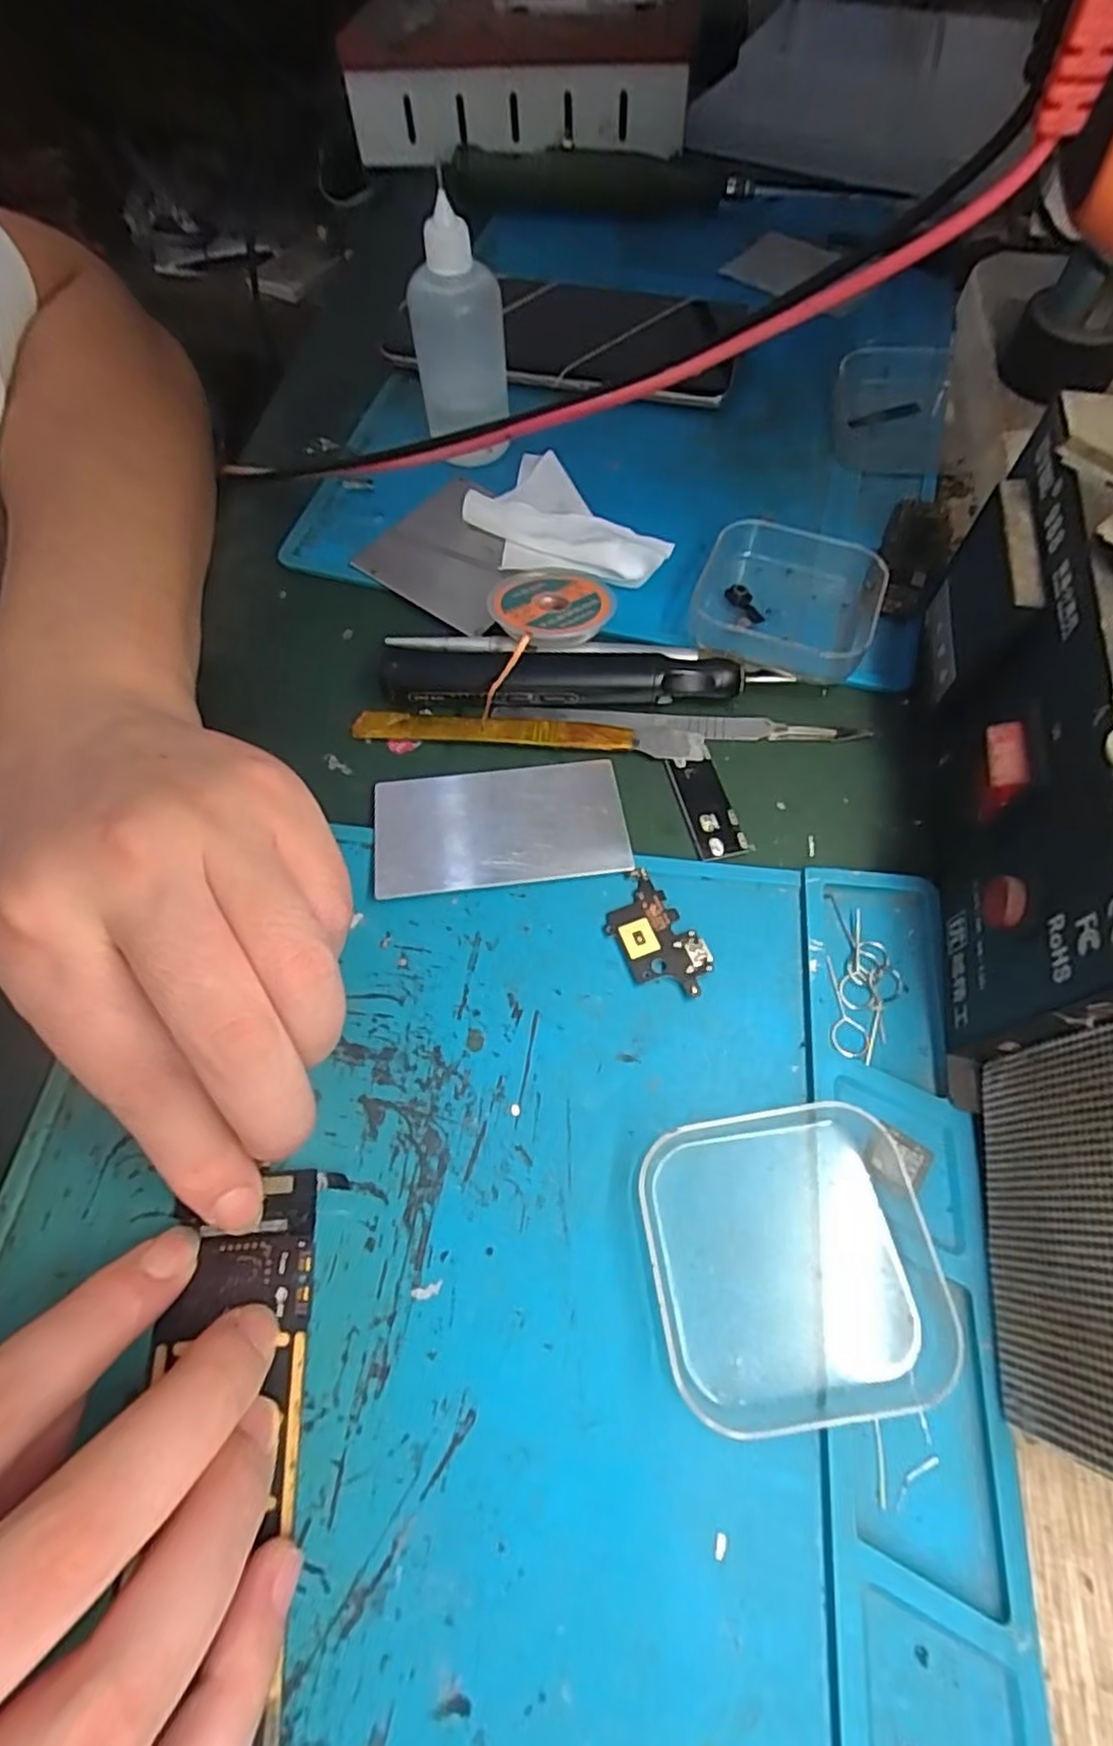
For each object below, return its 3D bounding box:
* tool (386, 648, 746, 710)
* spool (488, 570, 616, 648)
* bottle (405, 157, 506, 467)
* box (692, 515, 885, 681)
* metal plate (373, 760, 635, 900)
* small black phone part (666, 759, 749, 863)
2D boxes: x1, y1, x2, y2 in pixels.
[{"bbox_3d":[0.001,-0.067,0.247,0.123,0.016,0.021,4,65,3],"label":"tool"},{"bbox_3d":[-0.001,-0.096,0.257,0.042,0.008,0.042,1,53,-1],"label":"spool"},{"bbox_3d":[-0.038,-0.208,0.276,0.035,0.079,0.030,-5,65,-1],"label":"bottle"},{"bbox_3d":[0.084,-0.099,0.257,0.064,0.018,0.062,17,66,9],"label":"box"},{"bbox_3d":[-0.019,-0.015,0.230,0.079,0.004,0.044,-6,59,-4],"label":"metal plate"},{"bbox_3d":[0.050,-0.022,0.233,0.015,0.004,0.039,-13,65,-5],"label":"small black phone part"}]

